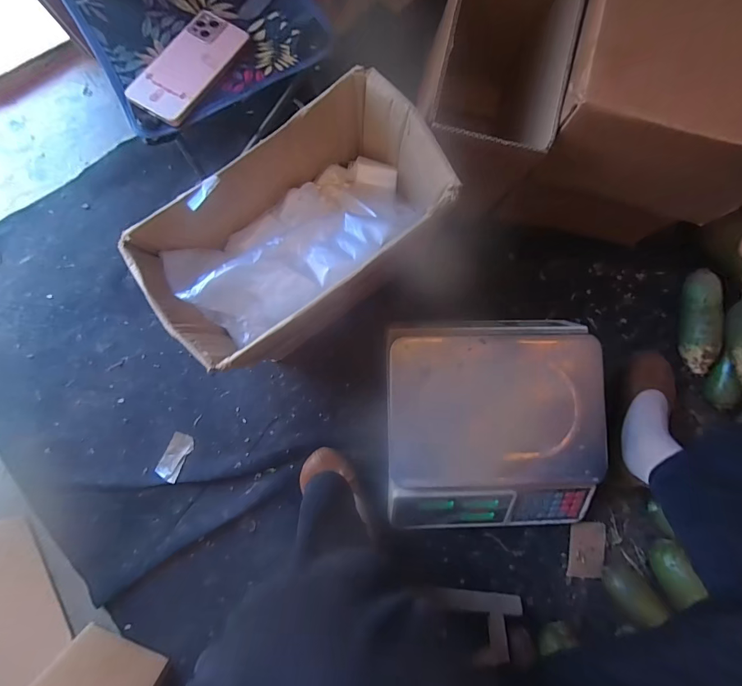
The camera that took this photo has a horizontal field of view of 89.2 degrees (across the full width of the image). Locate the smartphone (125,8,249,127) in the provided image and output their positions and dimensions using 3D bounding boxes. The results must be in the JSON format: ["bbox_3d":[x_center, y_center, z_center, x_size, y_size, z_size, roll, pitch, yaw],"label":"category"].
[{"bbox_3d":[-0.230,-0.348,0.472,0.084,0.009,0.161,30,77,-1],"label":"smartphone"}]

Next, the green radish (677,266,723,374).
[{"bbox_3d":[0.573,-0.039,0.658,0.048,0.062,0.179,-2,87,0],"label":"green radish"}]

